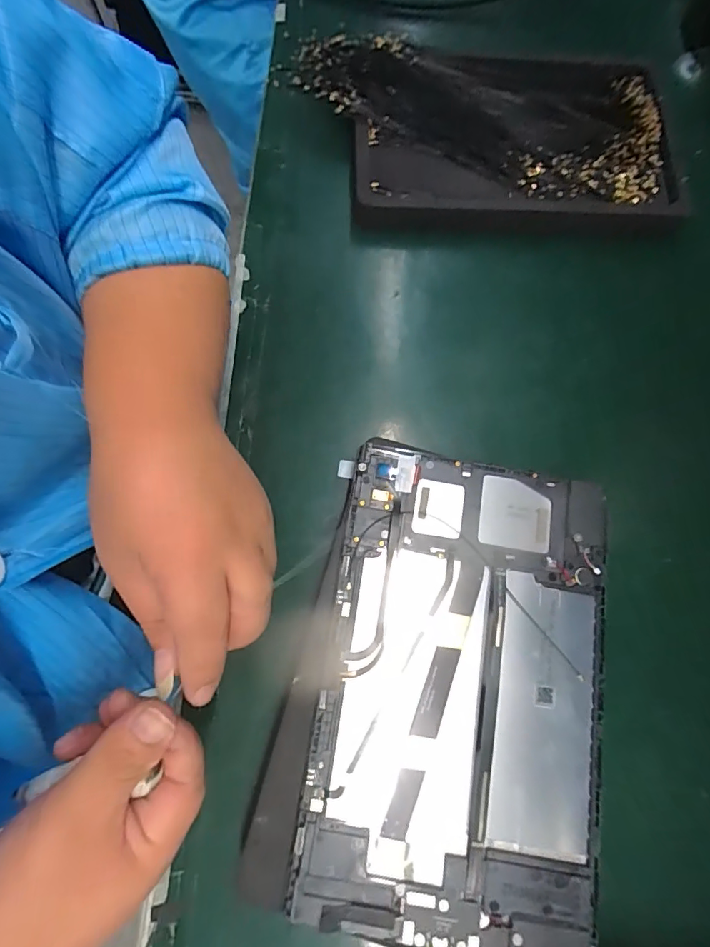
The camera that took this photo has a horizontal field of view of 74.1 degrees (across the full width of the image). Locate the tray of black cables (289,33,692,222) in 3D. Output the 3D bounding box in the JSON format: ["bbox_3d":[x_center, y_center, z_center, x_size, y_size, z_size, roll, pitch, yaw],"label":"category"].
[{"bbox_3d":[0.101,-0.264,0.356,0.275,0.027,0.152,1,75,-3],"label":"tray of black cables"}]

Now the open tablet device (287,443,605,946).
[{"bbox_3d":[0.057,0.109,0.253,0.145,0.006,0.236,9,75,1],"label":"open tablet device"}]

